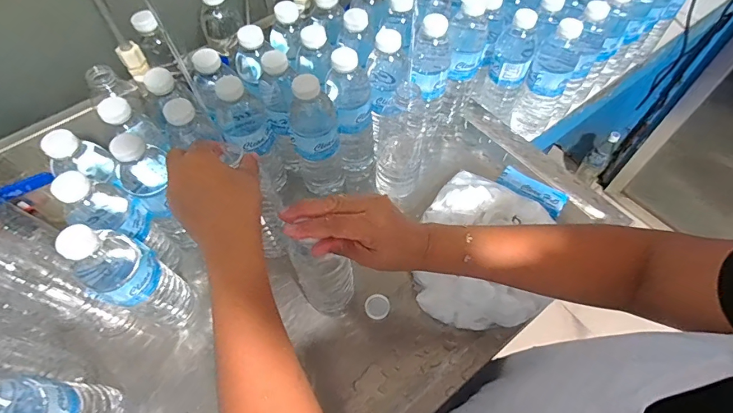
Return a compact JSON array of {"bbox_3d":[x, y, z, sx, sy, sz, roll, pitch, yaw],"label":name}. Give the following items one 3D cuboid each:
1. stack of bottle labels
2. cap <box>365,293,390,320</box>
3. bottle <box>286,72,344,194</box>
[{"bbox_3d":[0.251,-0.026,0.606,0.100,0.007,0.049,34,65,20],"label":"stack of bottle labels"},{"bbox_3d":[0.014,0.131,0.525,0.031,0.009,0.031,26,63,17],"label":"cap"},{"bbox_3d":[-0.068,-0.086,0.535,0.062,0.198,0.056,-11,59,-5],"label":"bottle"}]

